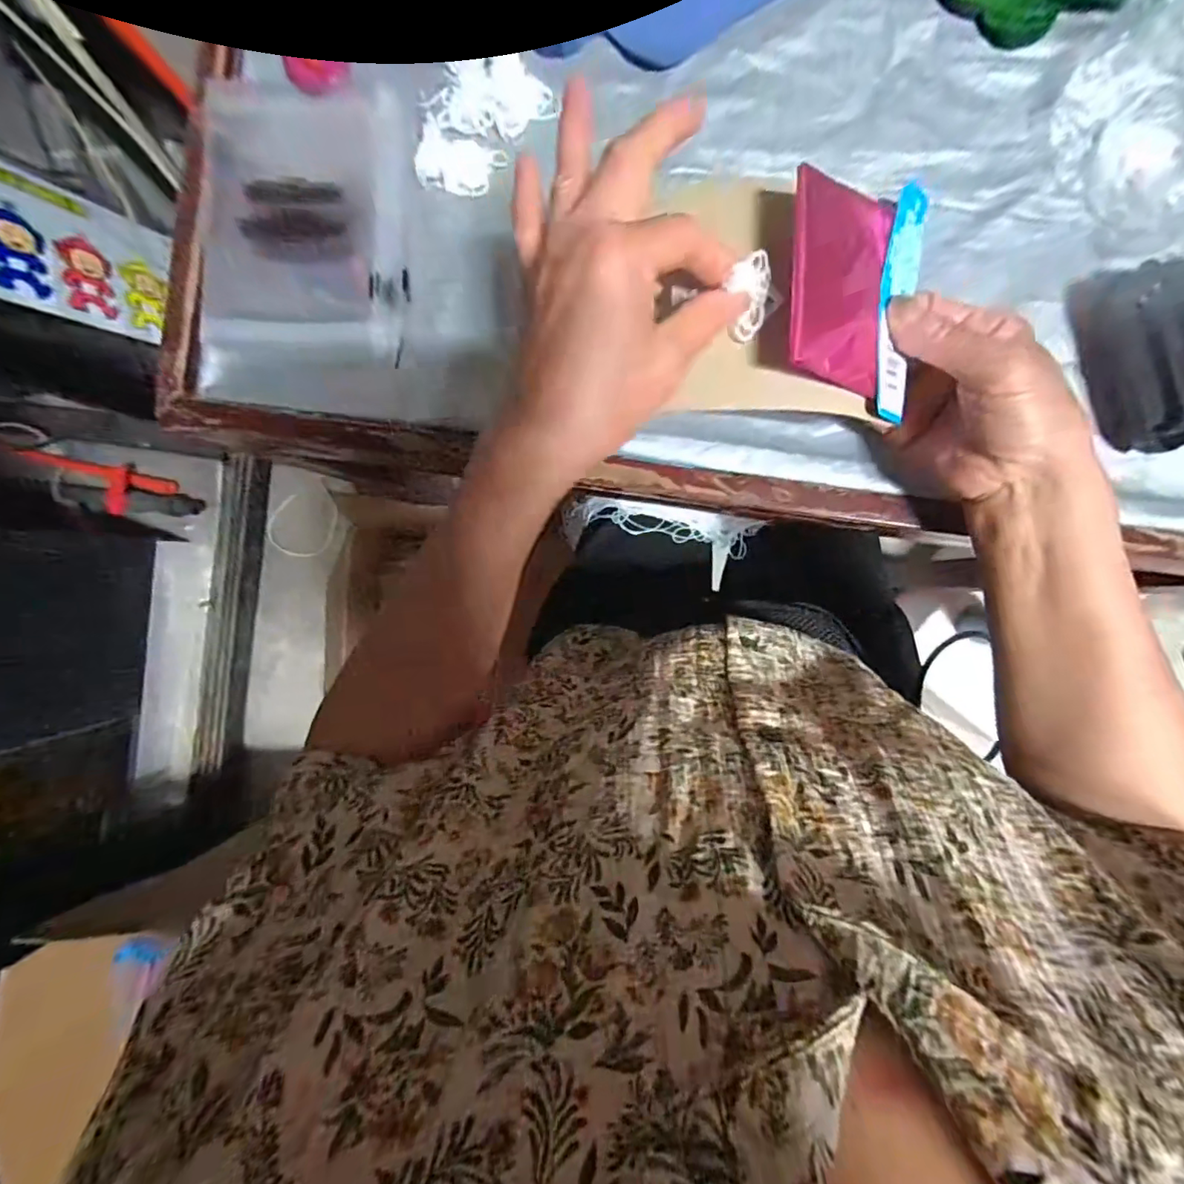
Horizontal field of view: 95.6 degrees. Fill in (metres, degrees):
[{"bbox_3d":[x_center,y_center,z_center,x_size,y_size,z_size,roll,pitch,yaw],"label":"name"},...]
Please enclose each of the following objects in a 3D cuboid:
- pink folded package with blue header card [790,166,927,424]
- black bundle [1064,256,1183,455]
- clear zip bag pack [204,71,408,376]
[{"bbox_3d":[0.133,-0.150,0.266,0.088,0.008,0.103,0,96,-30],"label":"pink folded package with blue header card"},{"bbox_3d":[0.343,-0.145,0.330,0.057,0.033,0.116,-17,90,4],"label":"black bundle"},{"bbox_3d":[-0.202,-0.263,0.376,0.142,0.012,0.185,1,91,4],"label":"clear zip bag pack"}]

